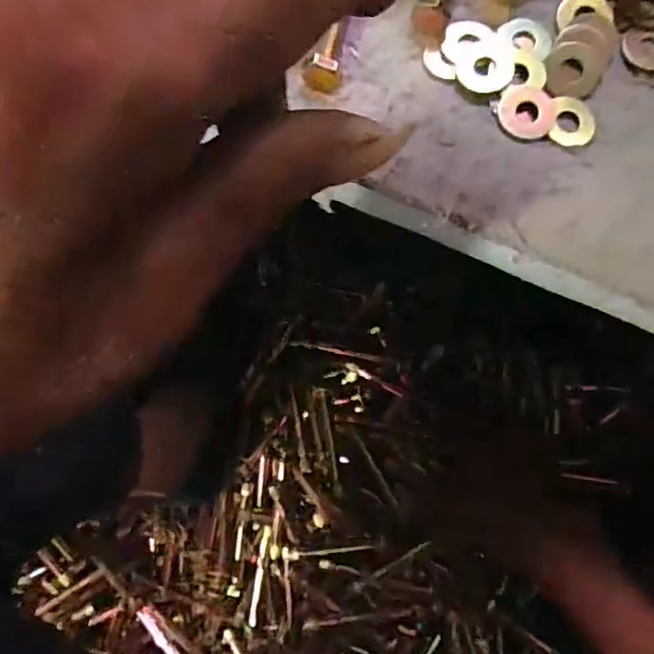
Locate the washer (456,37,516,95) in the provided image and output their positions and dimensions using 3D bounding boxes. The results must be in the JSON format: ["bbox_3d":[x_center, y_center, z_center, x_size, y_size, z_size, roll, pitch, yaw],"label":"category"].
[{"bbox_3d":[0.070,-0.115,0.270,0.024,0.004,0.027,9,83,3],"label":"washer"}]

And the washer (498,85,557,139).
[{"bbox_3d":[0.087,-0.093,0.264,0.024,0.004,0.026,0,82,2],"label":"washer"}]

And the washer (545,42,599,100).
[{"bbox_3d":[0.108,-0.113,0.269,0.023,0.004,0.028,13,83,4],"label":"washer"}]

